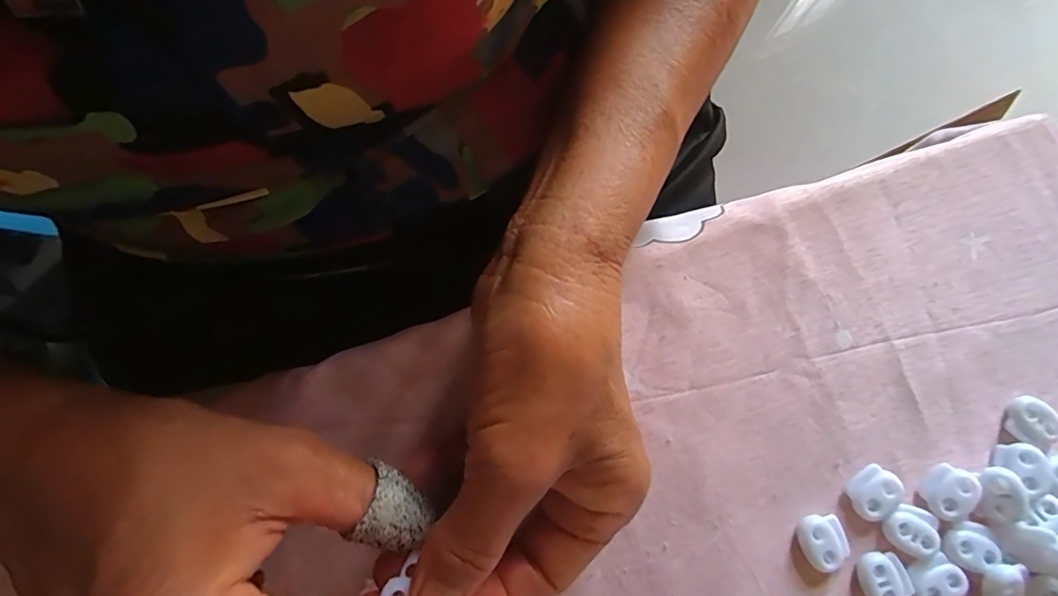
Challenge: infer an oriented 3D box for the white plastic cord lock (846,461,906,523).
[{"bbox_3d":[0.146,0.082,0.220,0.021,0.006,0.018,-35,82,-5],"label":"white plastic cord lock"}]

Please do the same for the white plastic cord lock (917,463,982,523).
[{"bbox_3d":[0.177,0.082,0.217,0.019,0.005,0.022,41,83,7],"label":"white plastic cord lock"}]

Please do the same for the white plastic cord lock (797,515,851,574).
[{"bbox_3d":[0.123,0.102,0.217,0.019,0.005,0.022,-11,80,-2],"label":"white plastic cord lock"}]

